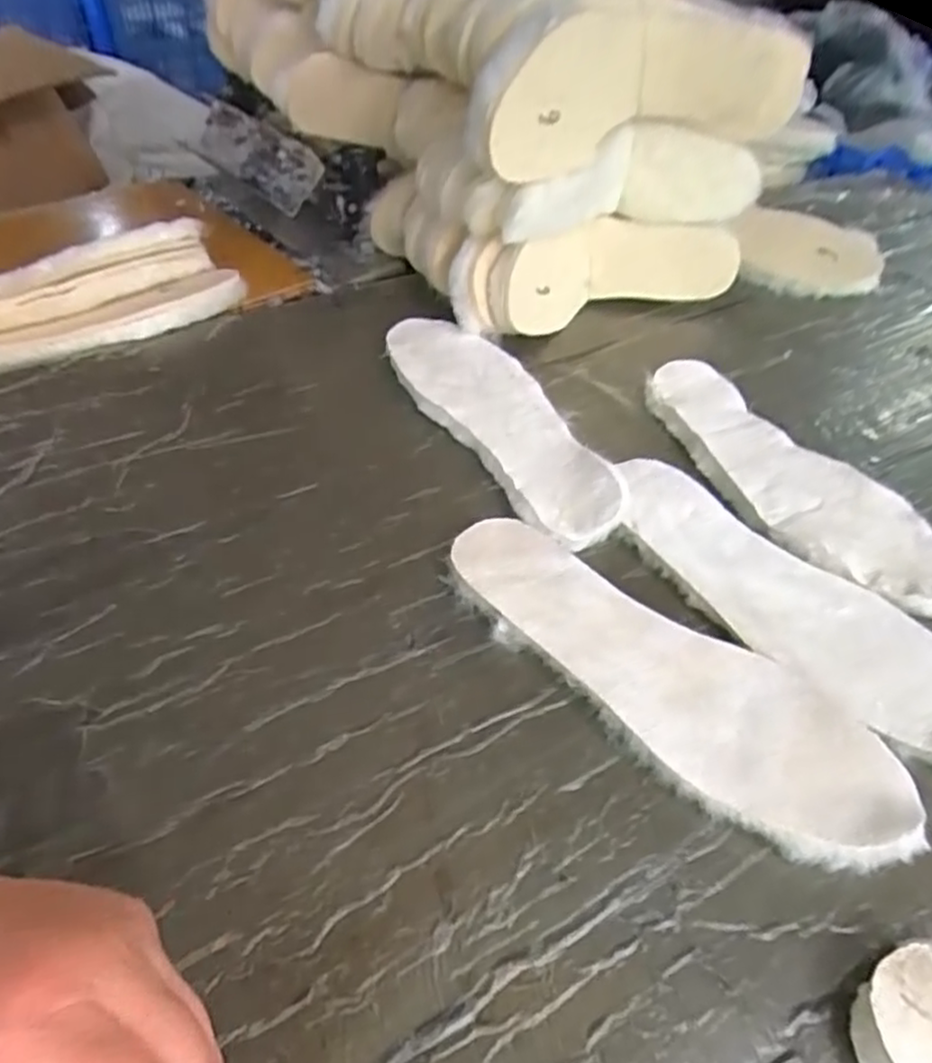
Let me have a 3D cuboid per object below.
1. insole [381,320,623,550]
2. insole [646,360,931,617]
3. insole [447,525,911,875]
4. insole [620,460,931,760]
[{"bbox_3d":[0.028,-0.092,0.542,0.091,0.018,0.267,-23,54,-20],"label":"insole"},{"bbox_3d":[0.229,-0.042,0.516,0.092,0.015,0.269,-19,50,-21],"label":"insole"},{"bbox_3d":[0.102,0.079,0.395,0.268,0.019,0.092,31,52,24],"label":"insole"},{"bbox_3d":[0.195,0.040,0.438,0.088,0.011,0.259,-33,56,-30],"label":"insole"}]

